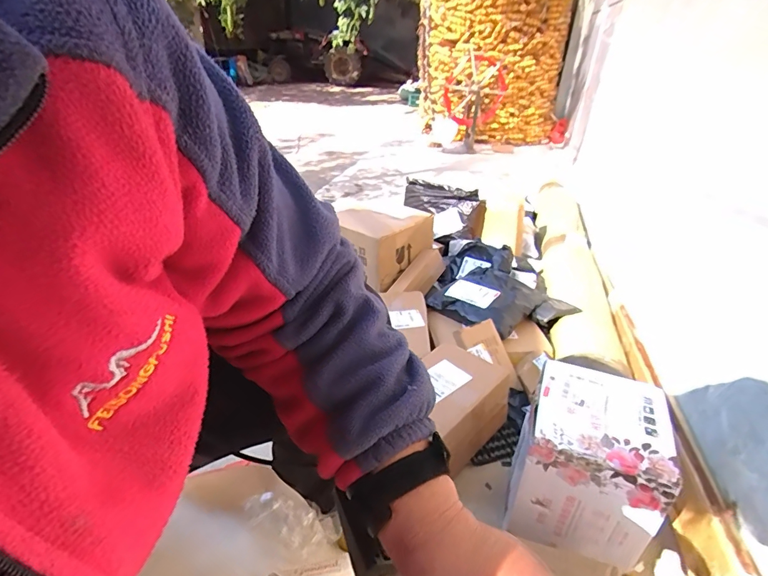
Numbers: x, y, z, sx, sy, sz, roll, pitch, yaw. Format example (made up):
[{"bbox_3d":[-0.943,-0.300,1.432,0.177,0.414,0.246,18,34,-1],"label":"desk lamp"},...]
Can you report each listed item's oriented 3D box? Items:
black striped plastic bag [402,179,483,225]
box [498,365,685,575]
[{"bbox_3d":[0.197,-0.322,1.544,0.311,0.110,0.045,28,39,33],"label":"black striped plastic bag"},{"bbox_3d":[0.294,0.239,0.626,0.169,0.169,0.182,13,33,15],"label":"box"}]

